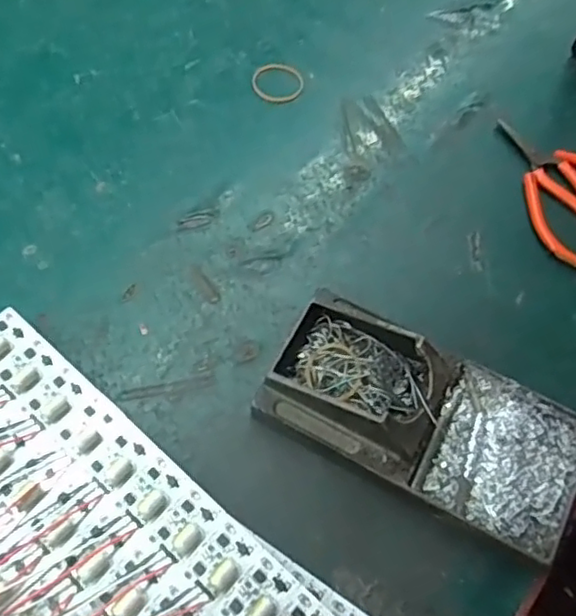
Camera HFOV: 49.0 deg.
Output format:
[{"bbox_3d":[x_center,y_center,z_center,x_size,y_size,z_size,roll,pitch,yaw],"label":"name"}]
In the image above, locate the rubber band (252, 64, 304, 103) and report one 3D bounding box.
[{"bbox_3d":[-0.007,-0.149,0.421,0.034,0.004,0.030,4,64,1],"label":"rubber band"}]

